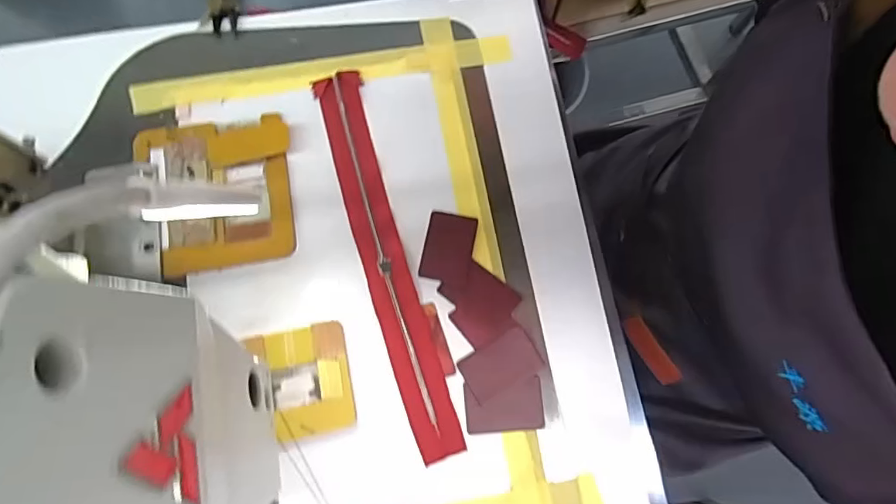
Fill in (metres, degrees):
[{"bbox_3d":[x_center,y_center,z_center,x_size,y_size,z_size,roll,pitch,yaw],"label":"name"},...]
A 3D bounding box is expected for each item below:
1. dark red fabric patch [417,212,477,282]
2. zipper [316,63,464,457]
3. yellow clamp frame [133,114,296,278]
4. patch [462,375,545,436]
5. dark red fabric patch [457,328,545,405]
[{"bbox_3d":[0.001,-0.004,0.375,0.034,0.004,0.050,10,76,2],"label":"dark red fabric patch"},{"bbox_3d":[-0.046,-0.001,0.371,0.035,0.008,0.288,-16,76,-4],"label":"zipper"},{"bbox_3d":[-0.168,-0.043,0.377,0.108,0.010,0.112,-9,76,-3],"label":"yellow clamp frame"},{"bbox_3d":[0.037,0.103,0.349,0.052,0.004,0.034,-4,76,-1],"label":"patch"},{"bbox_3d":[0.036,0.077,0.355,0.052,0.004,0.032,-29,78,-7],"label":"dark red fabric patch"}]

